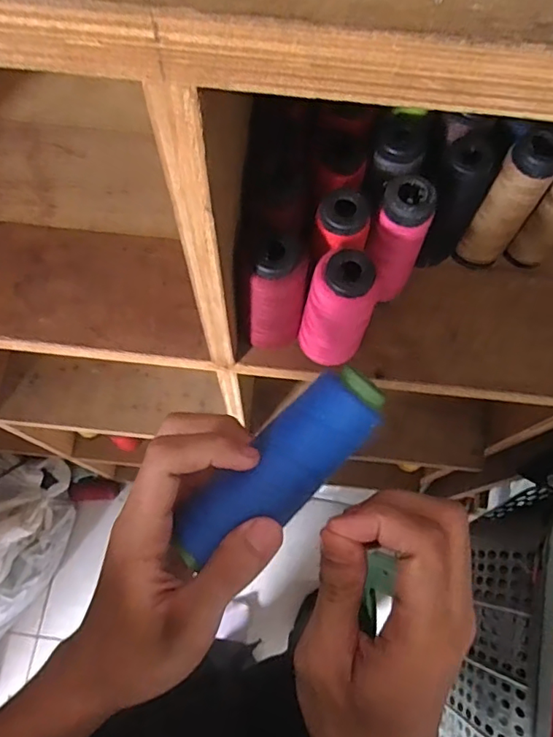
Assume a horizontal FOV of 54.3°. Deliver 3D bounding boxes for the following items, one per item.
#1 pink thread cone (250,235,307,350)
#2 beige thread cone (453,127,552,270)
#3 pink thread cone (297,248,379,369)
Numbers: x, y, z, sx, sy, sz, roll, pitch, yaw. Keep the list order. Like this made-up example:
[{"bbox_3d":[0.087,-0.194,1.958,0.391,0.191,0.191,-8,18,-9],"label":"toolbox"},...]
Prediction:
[{"bbox_3d":[0.002,-0.048,0.367,0.033,0.102,0.033,9,71,1],"label":"pink thread cone"},{"bbox_3d":[0.169,-0.120,0.398,0.039,0.118,0.040,37,74,10],"label":"beige thread cone"},{"bbox_3d":[0.042,-0.036,0.365,0.043,0.106,0.034,23,72,5],"label":"pink thread cone"}]

